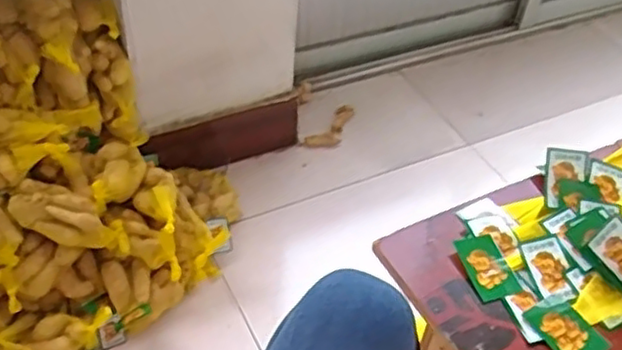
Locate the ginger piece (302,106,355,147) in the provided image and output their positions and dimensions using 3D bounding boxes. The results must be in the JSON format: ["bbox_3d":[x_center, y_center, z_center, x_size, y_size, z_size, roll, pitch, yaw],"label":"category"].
[{"bbox_3d":[0.049,-0.097,1.391,0.049,0.023,0.146,30,50,24],"label":"ginger piece"}]

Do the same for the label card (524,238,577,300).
[{"bbox_3d":[0.204,0.080,0.566,0.034,0.004,0.056,-6,56,-6],"label":"label card"}]

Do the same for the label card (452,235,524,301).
[{"bbox_3d":[0.152,0.079,0.572,0.038,0.005,0.061,-10,53,-15],"label":"label card"}]

